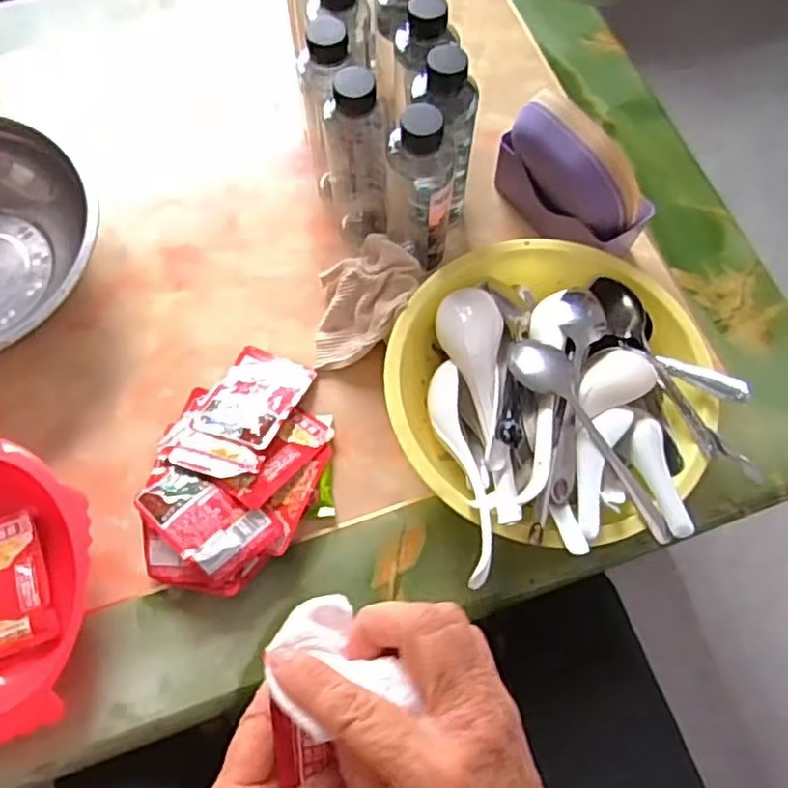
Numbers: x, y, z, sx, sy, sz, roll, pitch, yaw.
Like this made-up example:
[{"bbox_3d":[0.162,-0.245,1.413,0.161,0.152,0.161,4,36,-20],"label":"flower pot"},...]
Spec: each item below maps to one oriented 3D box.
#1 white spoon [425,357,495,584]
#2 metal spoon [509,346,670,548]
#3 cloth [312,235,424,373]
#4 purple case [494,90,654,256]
[{"bbox_3d":[0.048,0.050,0.498,0.029,0.026,0.184,-9,49,-4],"label":"white spoon"},{"bbox_3d":[0.149,0.026,0.517,0.039,0.020,0.178,-34,73,-14],"label":"metal spoon"},{"bbox_3d":[-0.026,-0.081,0.601,0.103,0.031,0.100,-25,65,30],"label":"cloth"},{"bbox_3d":[0.150,-0.185,0.599,0.145,0.127,0.052,35,72,14],"label":"purple case"}]

